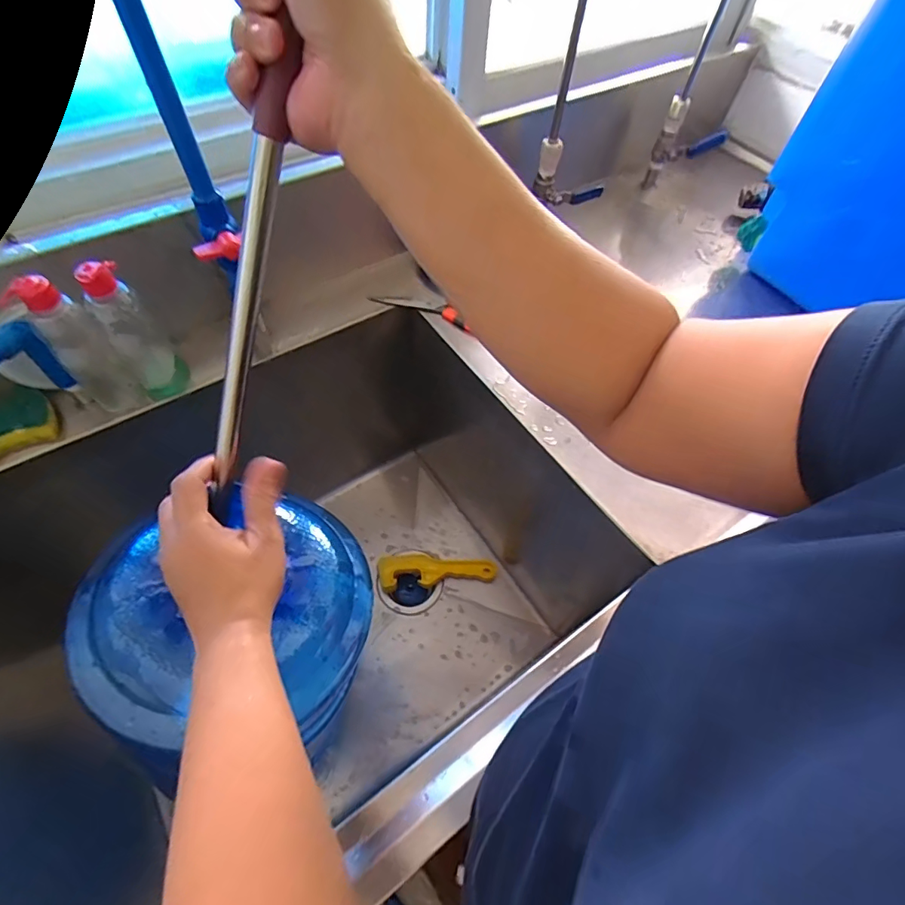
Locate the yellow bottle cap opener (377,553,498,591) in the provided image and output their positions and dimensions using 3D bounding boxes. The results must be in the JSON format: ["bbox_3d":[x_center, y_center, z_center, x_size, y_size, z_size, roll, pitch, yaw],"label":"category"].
[{"bbox_3d":[-0.027,0.200,0.851,0.202,0.027,0.060,-4,58,-7],"label":"yellow bottle cap opener"}]

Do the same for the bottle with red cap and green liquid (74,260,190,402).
[{"bbox_3d":[-0.331,-0.128,0.504,0.053,0.157,0.062,-31,65,-21],"label":"bottle with red cap and green liquid"}]

